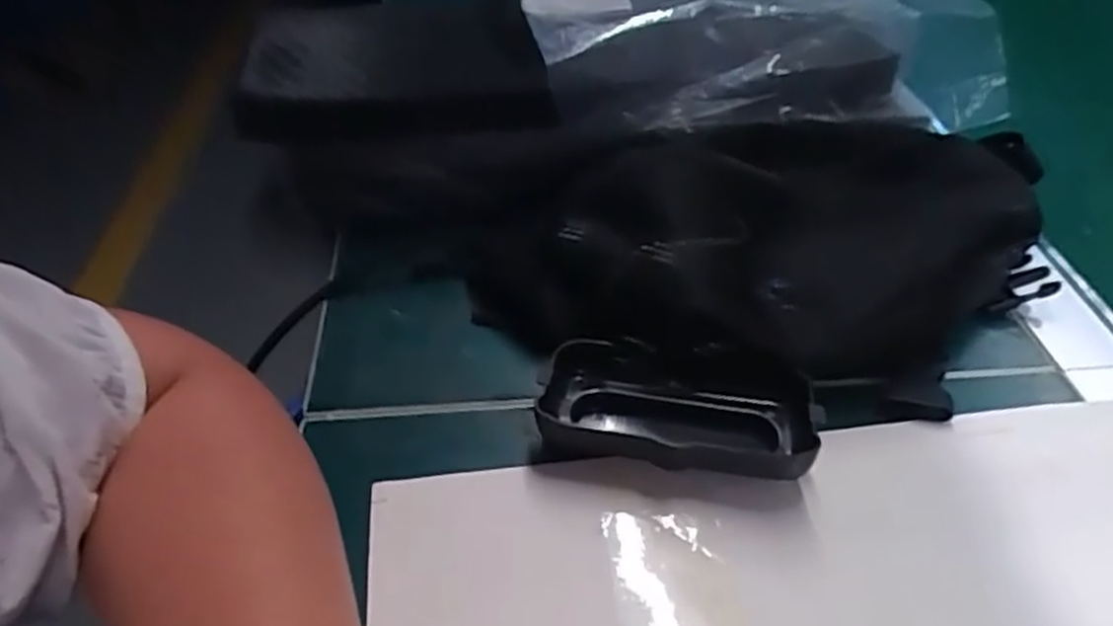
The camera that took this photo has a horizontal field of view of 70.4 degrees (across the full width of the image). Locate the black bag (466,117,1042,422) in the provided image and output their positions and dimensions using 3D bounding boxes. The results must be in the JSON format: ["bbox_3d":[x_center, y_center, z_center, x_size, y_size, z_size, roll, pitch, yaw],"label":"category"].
[{"bbox_3d":[0.101,-0.038,0.404,0.284,0.055,0.171,7,42,7],"label":"black bag"}]

